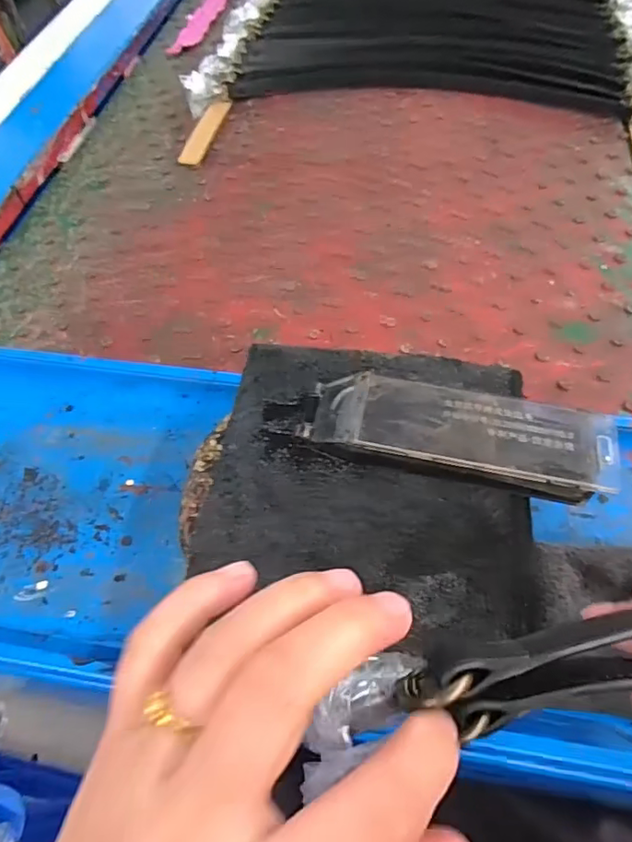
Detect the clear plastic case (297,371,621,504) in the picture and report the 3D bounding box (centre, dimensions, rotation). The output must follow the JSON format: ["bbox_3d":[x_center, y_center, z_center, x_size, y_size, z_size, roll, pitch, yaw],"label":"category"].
[{"bbox_3d":[0.069,0.005,0.269,0.146,0.013,0.048,10,57,9],"label":"clear plastic case"}]

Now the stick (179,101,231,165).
[{"bbox_3d":[-0.122,-0.318,0.603,0.025,0.009,0.118,9,57,8],"label":"stick"}]

